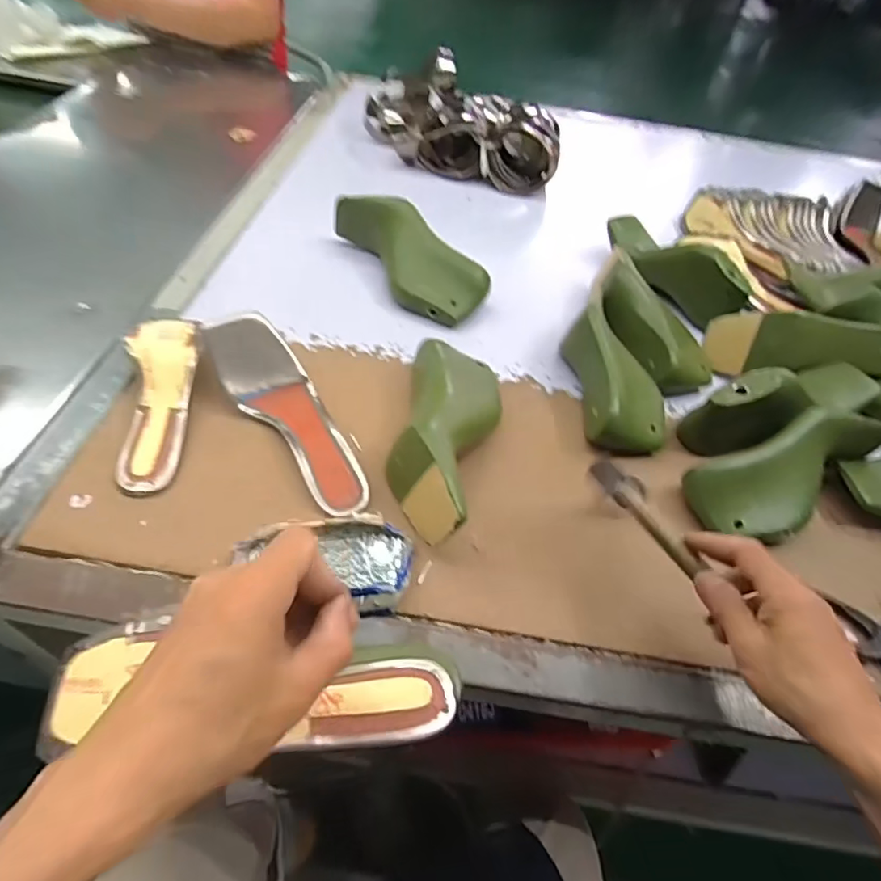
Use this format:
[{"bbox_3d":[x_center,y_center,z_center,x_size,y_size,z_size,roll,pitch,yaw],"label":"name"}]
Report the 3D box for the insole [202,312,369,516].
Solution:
[{"bbox_3d":[-0.142,-0.025,0.499,0.079,0.065,0.223,-23,58,-24],"label":"insole"}]

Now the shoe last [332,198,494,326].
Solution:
[{"bbox_3d":[-0.033,-0.240,0.676,0.098,0.079,0.223,-27,60,-27],"label":"shoe last"}]

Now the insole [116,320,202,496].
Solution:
[{"bbox_3d":[-0.264,-0.045,0.508,0.065,0.043,0.204,-3,52,-11],"label":"insole"}]

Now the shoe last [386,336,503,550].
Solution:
[{"bbox_3d":[0.006,-0.011,0.498,0.094,0.078,0.227,10,51,0],"label":"shoe last"}]

